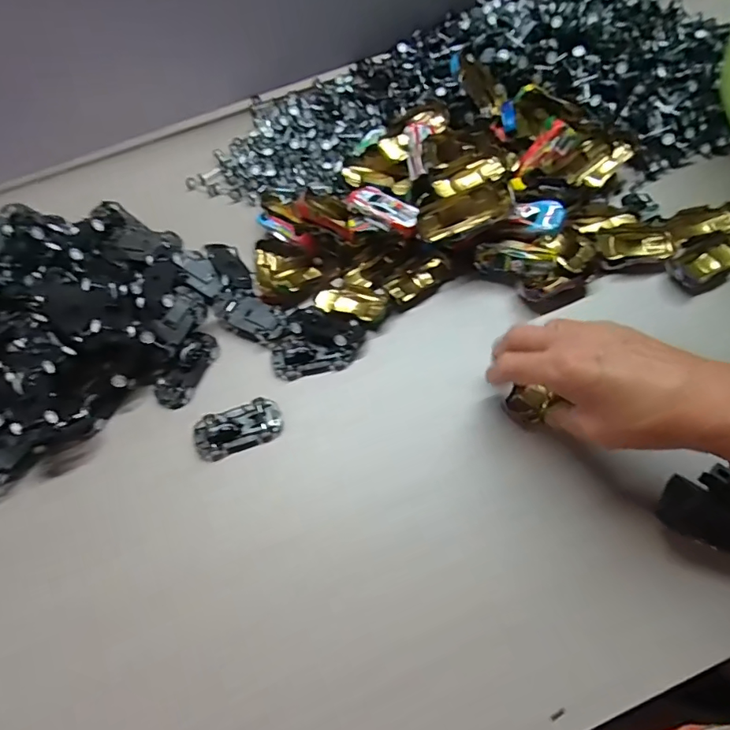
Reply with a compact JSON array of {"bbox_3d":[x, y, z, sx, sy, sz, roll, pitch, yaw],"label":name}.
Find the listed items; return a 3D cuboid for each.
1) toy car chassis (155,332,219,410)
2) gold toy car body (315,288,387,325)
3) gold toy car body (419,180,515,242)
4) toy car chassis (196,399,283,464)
[{"bbox_3d":[-0.143,0.002,0.396,0.030,0.013,0.066,24,67,14],"label":"toy car chassis"},{"bbox_3d":[-0.011,-0.052,0.415,0.061,0.010,0.030,19,66,11],"label":"gold toy car body"},{"bbox_3d":[0.079,-0.123,0.396,0.075,0.016,0.028,-19,61,24],"label":"gold toy car body"},{"bbox_3d":[-0.094,0.046,0.369,0.063,0.015,0.033,-20,64,-8],"label":"toy car chassis"}]

